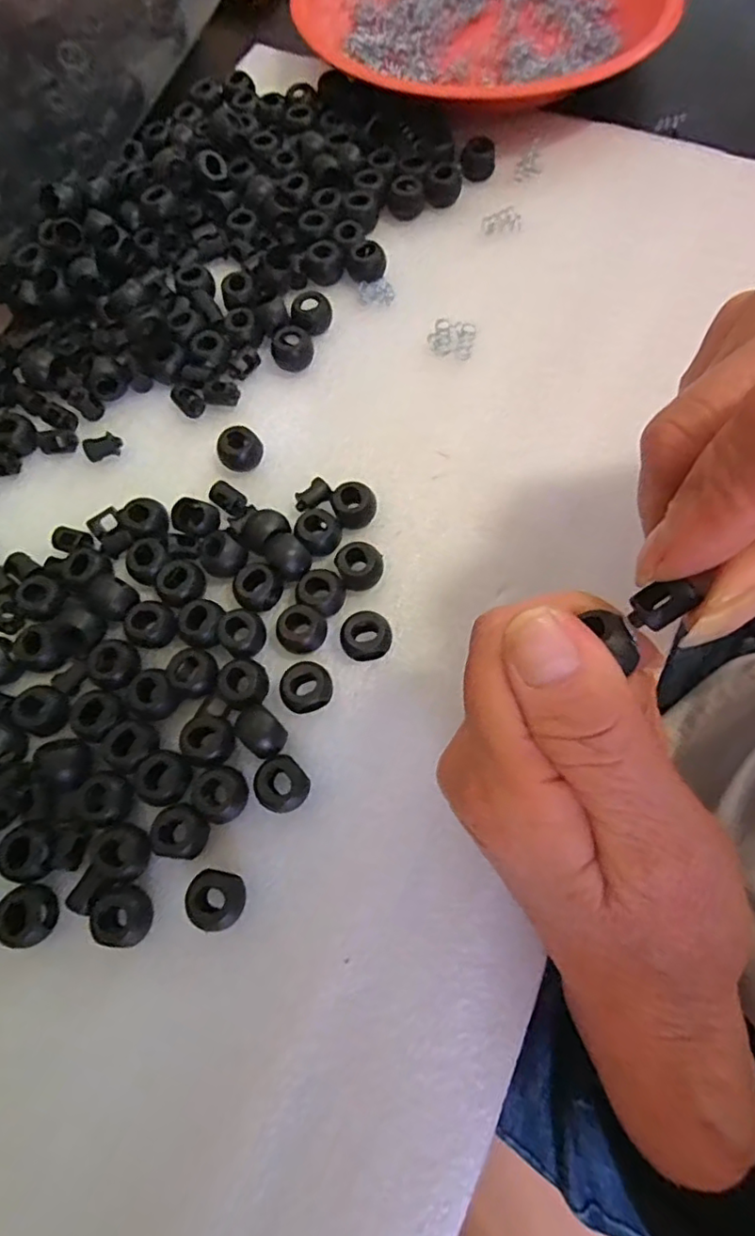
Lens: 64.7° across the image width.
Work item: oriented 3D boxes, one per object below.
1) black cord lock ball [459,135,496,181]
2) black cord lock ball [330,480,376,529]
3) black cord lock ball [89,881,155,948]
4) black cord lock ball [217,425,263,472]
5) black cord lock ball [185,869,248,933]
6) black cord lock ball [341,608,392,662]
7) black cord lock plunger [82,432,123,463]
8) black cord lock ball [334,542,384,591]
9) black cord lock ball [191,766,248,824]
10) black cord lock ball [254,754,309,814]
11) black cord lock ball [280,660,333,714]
[{"bbox_3d":[0.048,-0.219,0.284,0.016,0.011,0.014,0,72,2],"label":"black cord lock ball"},{"bbox_3d":[-0.009,-0.043,0.227,0.016,0.012,0.016,-1,72,2],"label":"black cord lock ball"},{"bbox_3d":[-0.078,0.092,0.183,0.015,0.009,0.017,-43,75,-11],"label":"black cord lock ball"},{"bbox_3d":[-0.055,-0.067,0.239,0.017,0.015,0.013,-12,72,-2],"label":"black cord lock ball"},{"bbox_3d":[-0.050,0.087,0.184,0.017,0.014,0.015,17,73,8],"label":"black cord lock ball"},{"bbox_3d":[-0.004,0.007,0.209,0.017,0.011,0.017,-1,72,2],"label":"black cord lock ball"},{"bbox_3d":[-0.114,-0.071,0.246,0.015,0.006,0.009,-21,72,-5],"label":"black cord lock plunger"},{"bbox_3d":[-0.006,-0.019,0.217,0.017,0.013,0.016,-1,72,2],"label":"black cord lock ball"},{"bbox_3d":[-0.051,0.057,0.192,0.016,0.009,0.017,-1,72,2],"label":"black cord lock ball"},{"bbox_3d":[-0.031,0.054,0.194,0.015,0.012,0.017,-38,74,-10],"label":"black cord lock ball"},{"bbox_3d":[-0.024,0.024,0.205,0.017,0.011,0.017,-1,72,2],"label":"black cord lock ball"}]

